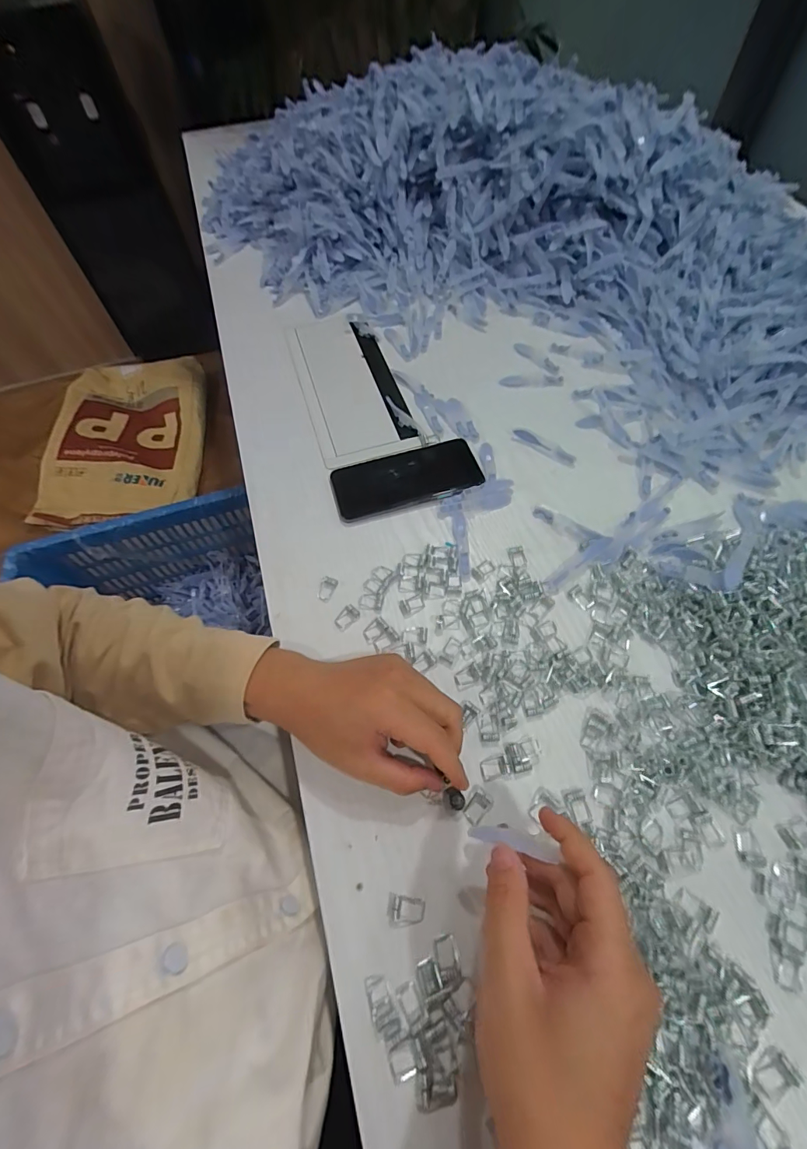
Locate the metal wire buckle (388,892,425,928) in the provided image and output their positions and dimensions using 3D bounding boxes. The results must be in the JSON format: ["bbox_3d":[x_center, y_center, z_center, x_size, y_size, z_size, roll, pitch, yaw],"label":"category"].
[{"bbox_3d":[0.002,0.231,0.310,0.024,0.005,0.019,0,60,4],"label":"metal wire buckle"}]

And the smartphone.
[{"bbox_3d":[0.002,-0.106,0.500,0.160,0.007,0.077,-15,60,-5],"label":"smartphone"}]

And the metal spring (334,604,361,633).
[{"bbox_3d":[-0.052,0.041,0.421,0.016,0.004,0.025,33,67,21],"label":"metal spring"}]

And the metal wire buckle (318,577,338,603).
[{"bbox_3d":[-0.075,0.013,0.435,0.016,0.004,0.025,18,62,14],"label":"metal wire buckle"}]

